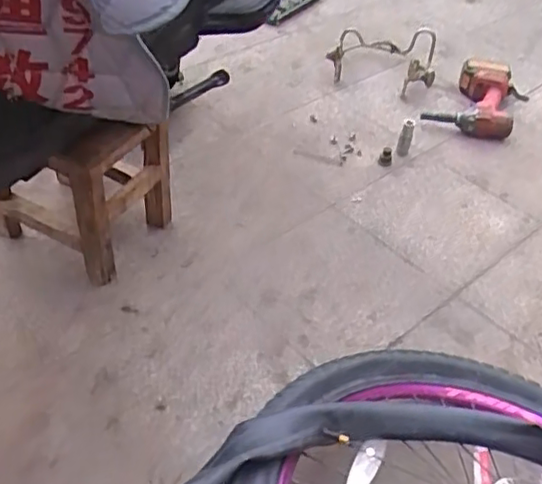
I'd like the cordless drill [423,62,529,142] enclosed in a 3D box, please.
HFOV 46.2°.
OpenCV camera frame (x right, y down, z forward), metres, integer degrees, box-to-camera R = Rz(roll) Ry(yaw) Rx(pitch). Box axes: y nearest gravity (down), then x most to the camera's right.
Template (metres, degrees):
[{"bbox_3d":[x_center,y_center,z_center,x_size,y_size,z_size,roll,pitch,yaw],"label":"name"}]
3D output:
[{"bbox_3d":[0.504,-0.354,1.534,0.208,0.083,0.254,20,45,15],"label":"cordless drill"}]

